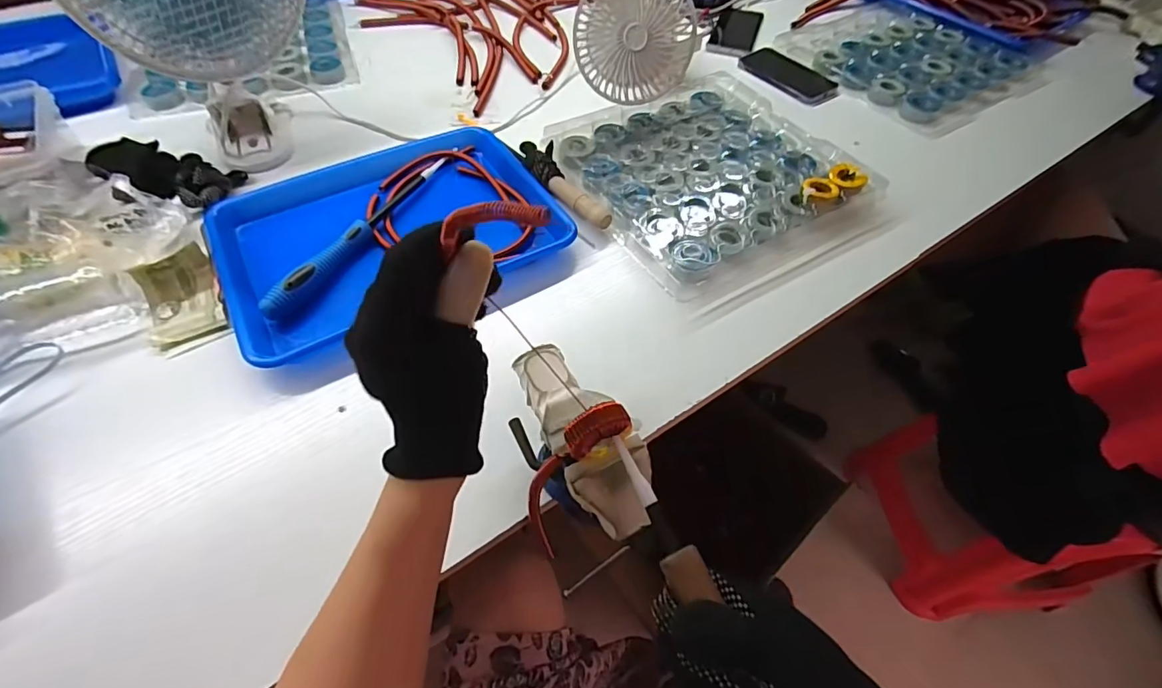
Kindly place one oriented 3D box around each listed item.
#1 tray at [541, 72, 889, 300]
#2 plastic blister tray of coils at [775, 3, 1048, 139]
[{"bbox_3d":[0.149,-0.215,0.607,0.290,0.031,0.295,-24,59,-19],"label":"tray"},{"bbox_3d":[0.520,-0.461,0.814,0.290,0.024,0.315,-27,60,-21],"label":"plastic blister tray of coils"}]

